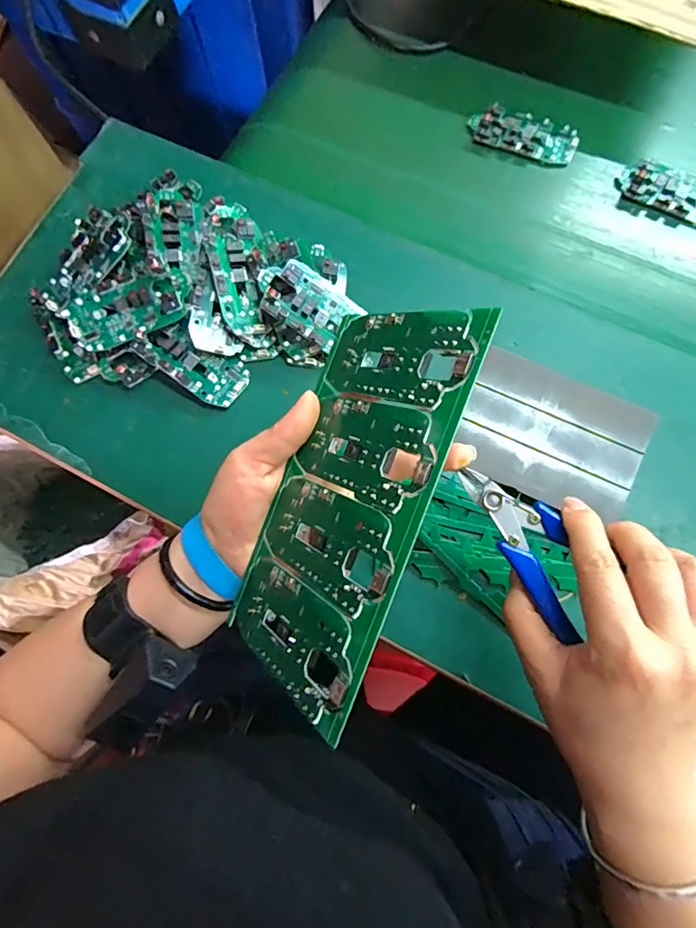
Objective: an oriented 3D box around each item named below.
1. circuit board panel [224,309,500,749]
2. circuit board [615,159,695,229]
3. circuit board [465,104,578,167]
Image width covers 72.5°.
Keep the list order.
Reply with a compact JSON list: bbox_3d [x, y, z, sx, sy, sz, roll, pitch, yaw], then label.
[{"bbox_3d":[-0.002,0.014,0.232,0.103,0.004,0.188,21,89,51],"label":"circuit board panel"},{"bbox_3d":[0.290,-0.241,0.422,0.098,0.016,0.049,28,79,9],"label":"circuit board"},{"bbox_3d":[0.163,-0.308,0.440,0.098,0.013,0.044,23,78,8],"label":"circuit board"}]

